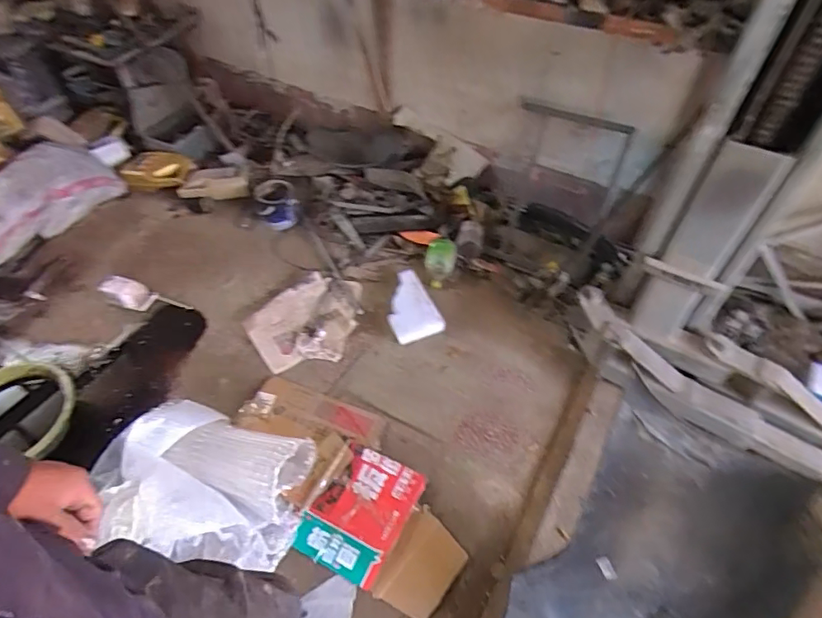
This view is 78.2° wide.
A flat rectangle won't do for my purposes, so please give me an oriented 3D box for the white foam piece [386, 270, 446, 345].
[{"bbox_3d":[-0.009,-0.019,1.954,0.202,0.043,0.329,-16,52,-14],"label":"white foam piece"}]

